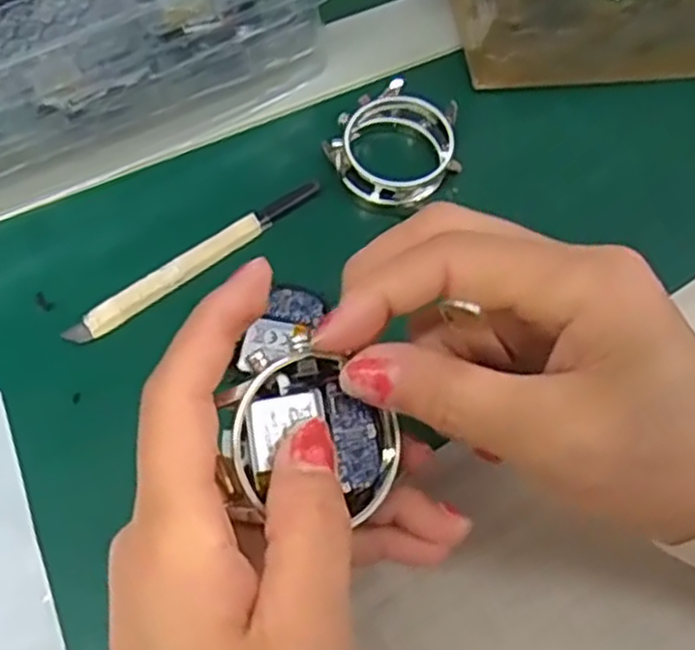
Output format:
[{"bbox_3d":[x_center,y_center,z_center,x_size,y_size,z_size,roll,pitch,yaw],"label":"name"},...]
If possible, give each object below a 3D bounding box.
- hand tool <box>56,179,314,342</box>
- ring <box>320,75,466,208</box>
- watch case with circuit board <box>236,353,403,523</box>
[{"bbox_3d":[-0.057,-0.026,0.298,0.111,0.007,0.011,-36,69,-18],"label":"hand tool"},{"bbox_3d":[0.021,-0.074,0.316,0.049,0.015,0.054,40,68,17],"label":"ring"},{"bbox_3d":[-0.006,0.026,0.193,0.045,0.007,0.037,15,80,-24],"label":"watch case with circuit board"}]

